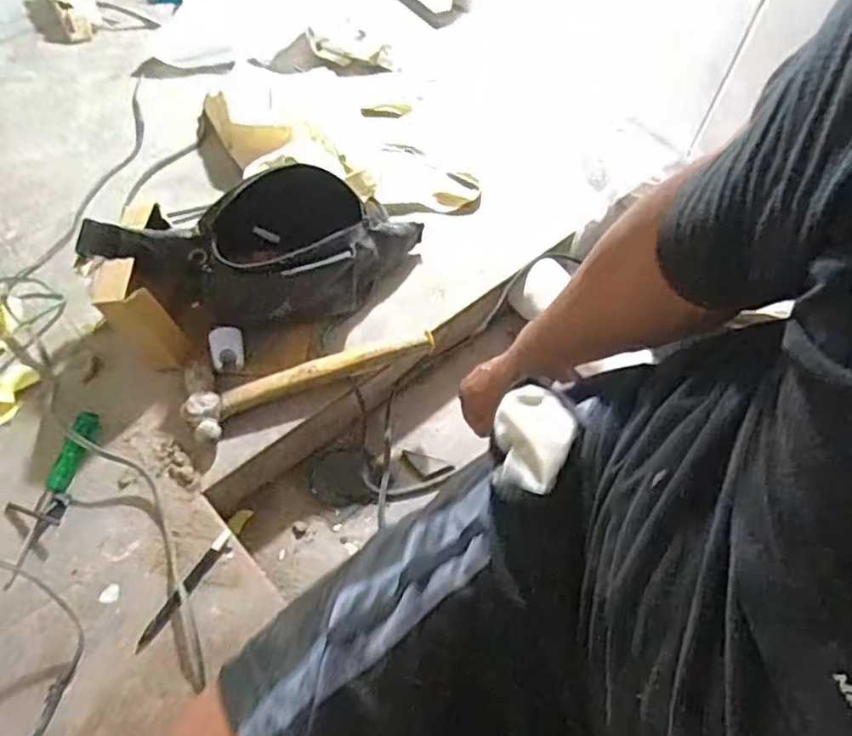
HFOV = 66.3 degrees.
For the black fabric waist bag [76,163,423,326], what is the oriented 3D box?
[{"bbox_3d":[-0.208,-0.143,0.821,0.388,0.165,0.120,-5,57,-7],"label":"black fabric waist bag"}]

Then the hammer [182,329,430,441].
[{"bbox_3d":[-0.137,0.009,0.802,0.303,0.042,0.062,-23,61,-17],"label":"hammer"}]

